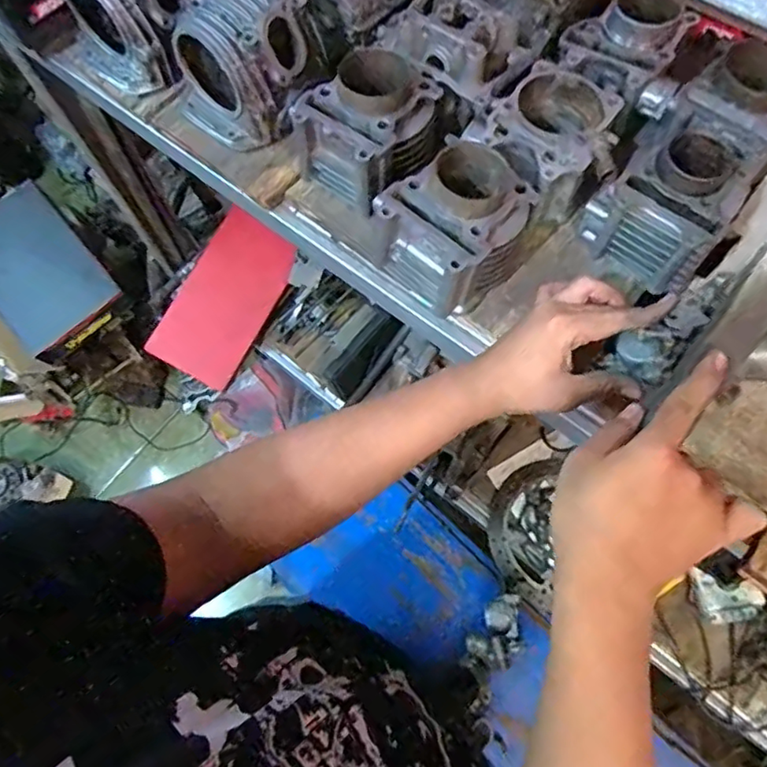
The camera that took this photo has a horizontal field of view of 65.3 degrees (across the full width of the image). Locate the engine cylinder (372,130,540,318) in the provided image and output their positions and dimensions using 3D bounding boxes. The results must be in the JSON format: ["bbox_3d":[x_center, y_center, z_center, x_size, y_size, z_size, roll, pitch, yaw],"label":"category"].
[{"bbox_3d":[0.065,-0.134,0.526,0.119,0.087,0.100,-40,72,-13],"label":"engine cylinder"}]

